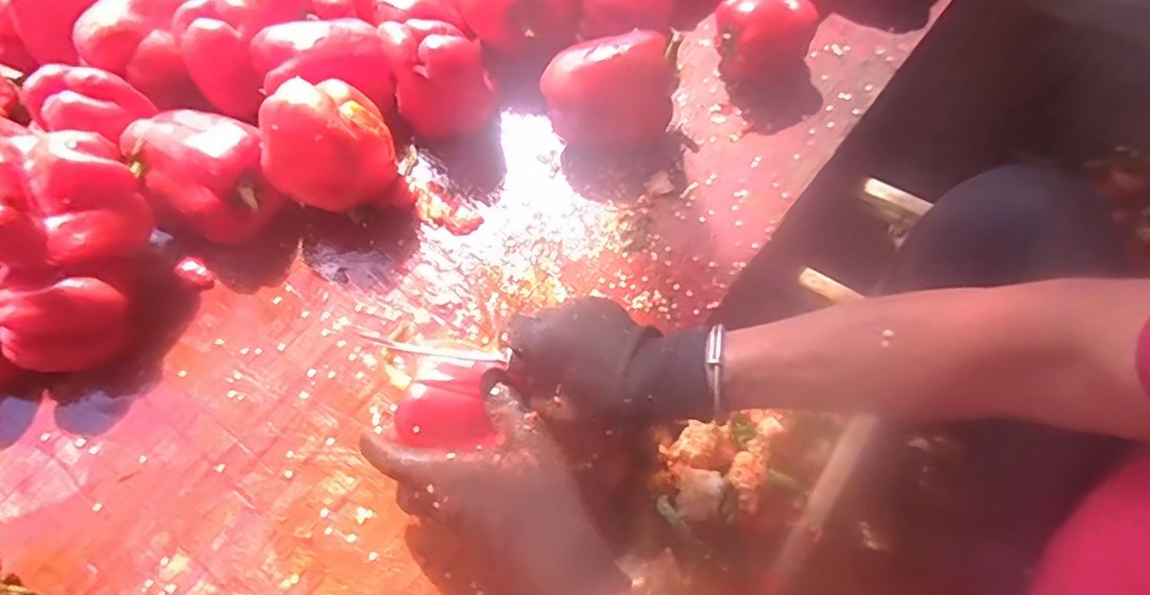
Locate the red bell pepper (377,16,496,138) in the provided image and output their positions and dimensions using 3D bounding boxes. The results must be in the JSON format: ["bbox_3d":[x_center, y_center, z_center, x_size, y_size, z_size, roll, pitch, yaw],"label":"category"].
[{"bbox_3d":[-0.115,-0.186,0.531,0.075,0.094,0.068,-23,67,-5],"label":"red bell pepper"}]

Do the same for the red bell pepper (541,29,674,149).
[{"bbox_3d":[0.027,-0.167,0.521,0.102,0.083,0.067,-1,67,4],"label":"red bell pepper"}]

